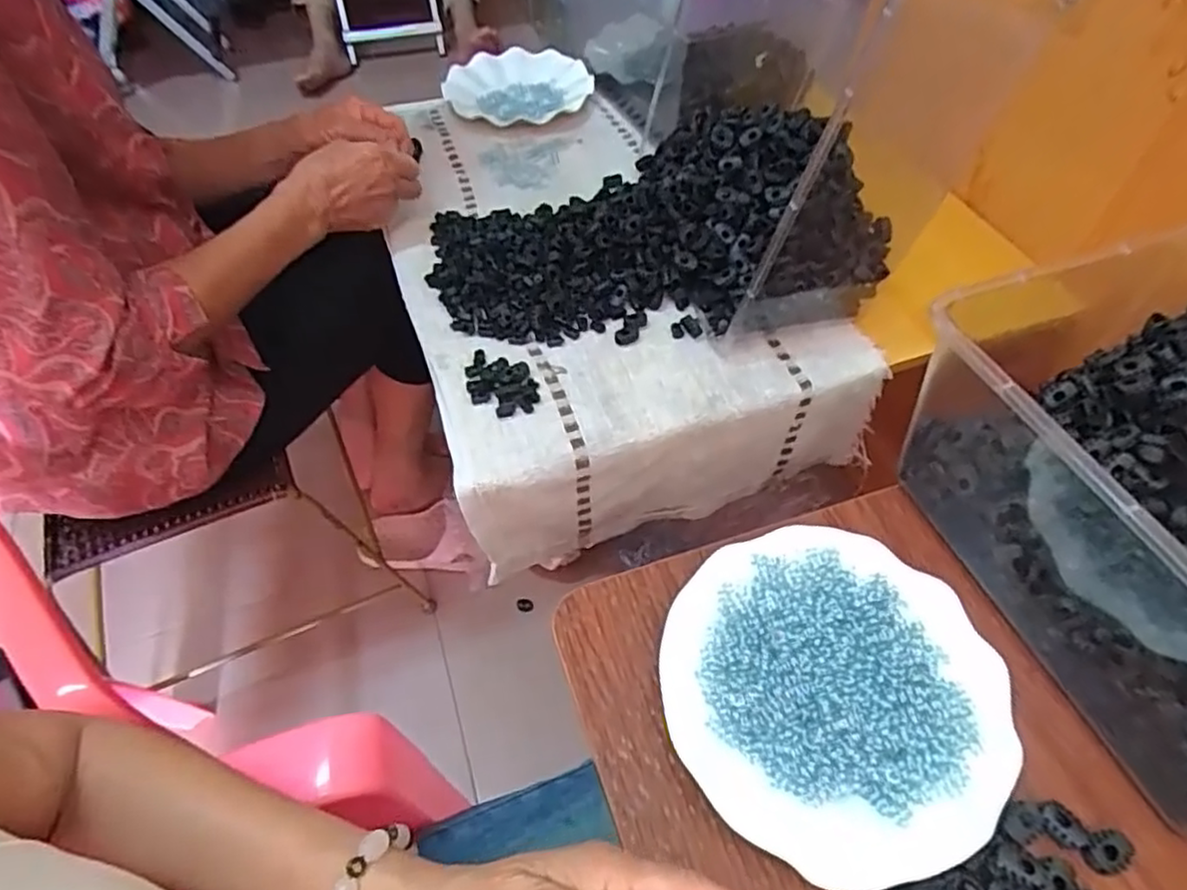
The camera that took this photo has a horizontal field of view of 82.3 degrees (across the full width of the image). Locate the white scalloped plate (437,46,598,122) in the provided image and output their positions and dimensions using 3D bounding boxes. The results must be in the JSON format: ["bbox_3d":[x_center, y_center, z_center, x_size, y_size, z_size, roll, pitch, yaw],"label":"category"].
[{"bbox_3d":[-0.097,-0.464,0.876,0.182,0.029,0.182,-10,53,-6],"label":"white scalloped plate"}]

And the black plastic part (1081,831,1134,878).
[{"bbox_3d":[0.257,0.203,0.338,0.027,0.004,0.017,-16,54,-10],"label":"black plastic part"}]

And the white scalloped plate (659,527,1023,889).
[{"bbox_3d":[0.132,0.137,0.384,0.179,0.027,0.179,-1,53,1],"label":"white scalloped plate"}]

